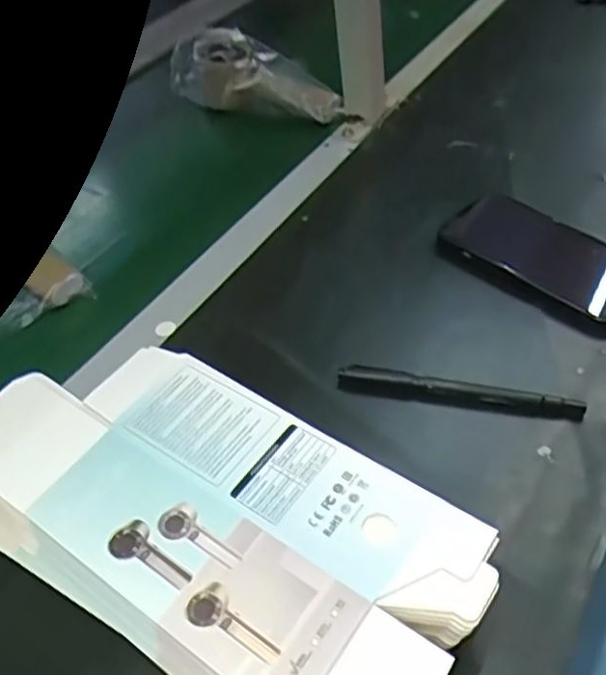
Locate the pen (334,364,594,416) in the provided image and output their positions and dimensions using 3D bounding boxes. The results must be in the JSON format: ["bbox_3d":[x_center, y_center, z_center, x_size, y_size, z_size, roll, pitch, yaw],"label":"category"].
[{"bbox_3d":[0.097,0.033,0.428,0.147,0.011,0.012,8,47,13],"label":"pen"}]

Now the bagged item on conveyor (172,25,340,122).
[{"bbox_3d":[-0.050,-0.273,0.710,0.190,0.062,0.068,25,53,26],"label":"bagged item on conveyor"}]

